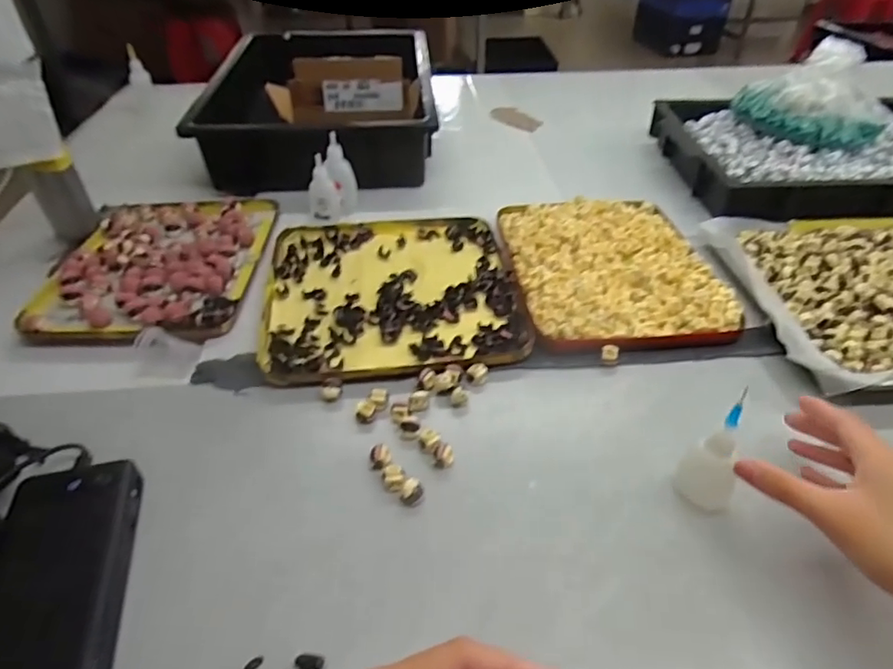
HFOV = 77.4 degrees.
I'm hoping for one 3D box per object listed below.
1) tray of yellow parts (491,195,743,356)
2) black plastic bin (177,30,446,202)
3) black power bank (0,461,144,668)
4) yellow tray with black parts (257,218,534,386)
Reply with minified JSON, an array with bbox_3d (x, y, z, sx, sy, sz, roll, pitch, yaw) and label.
[{"bbox_3d":[0.170,-0.077,0.580,0.198,0.021,0.244,-3,41,-2],"label":"tray of yellow parts"},{"bbox_3d":[-0.177,-0.343,0.815,0.297,0.101,0.449,-3,41,-3],"label":"black plastic bin"},{"bbox_3d":[-0.231,0.149,0.328,0.073,0.024,0.155,-9,42,-9],"label":"black power bank"},{"bbox_3d":[-0.055,-0.050,0.560,0.240,0.016,0.244,-6,42,-6],"label":"yellow tray with black parts"}]

